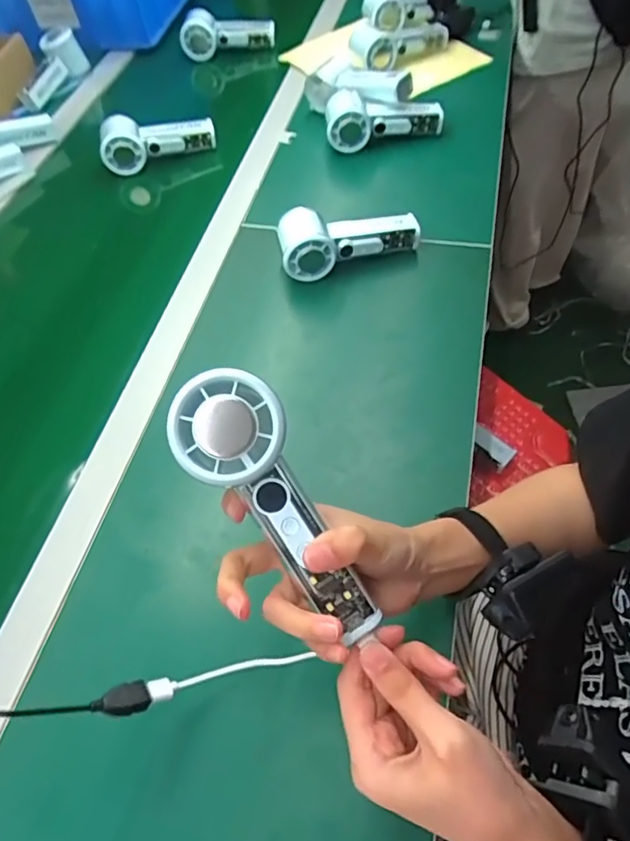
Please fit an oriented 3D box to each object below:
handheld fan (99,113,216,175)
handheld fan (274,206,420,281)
[{"bbox_3d":[-0.217,-0.387,0.768,0.155,0.055,0.047,-23,56,-9],"label":"handheld fan"},{"bbox_3d":[0.035,-0.199,0.605,0.153,0.057,0.056,-19,56,-6],"label":"handheld fan"}]

